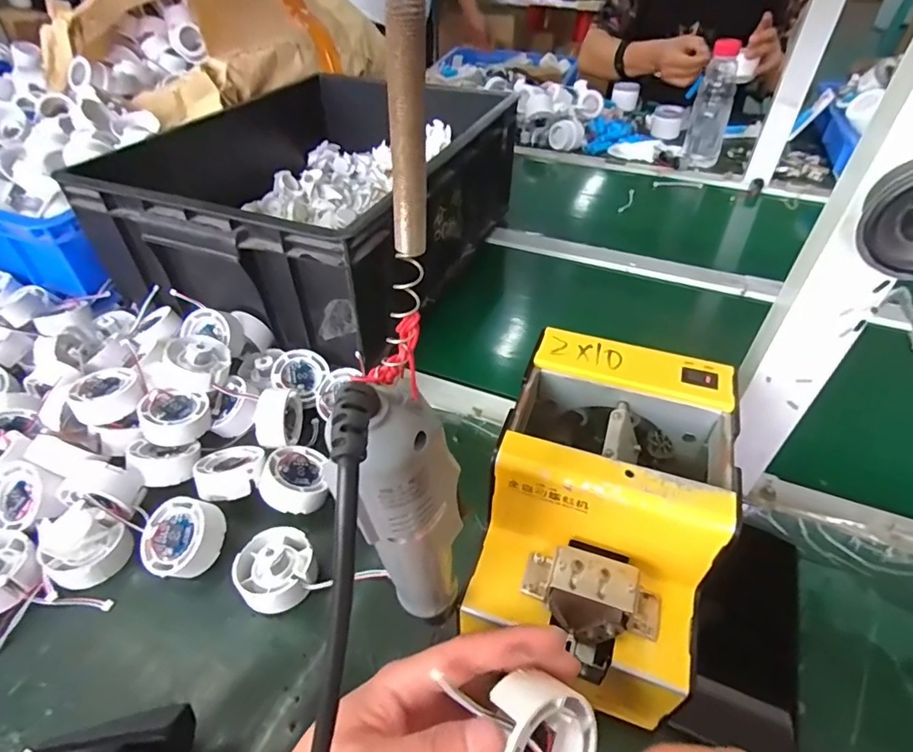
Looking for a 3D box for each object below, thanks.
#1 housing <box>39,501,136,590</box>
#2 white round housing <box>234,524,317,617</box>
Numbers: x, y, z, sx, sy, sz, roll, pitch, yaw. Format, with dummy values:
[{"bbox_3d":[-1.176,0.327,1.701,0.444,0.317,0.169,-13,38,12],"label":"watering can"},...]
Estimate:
[{"bbox_3d":[-0.275,0.127,0.379,0.052,0.038,0.056,0,43,0],"label":"housing"},{"bbox_3d":[-0.131,0.138,0.372,0.053,0.027,0.054,0,43,0],"label":"white round housing"}]

